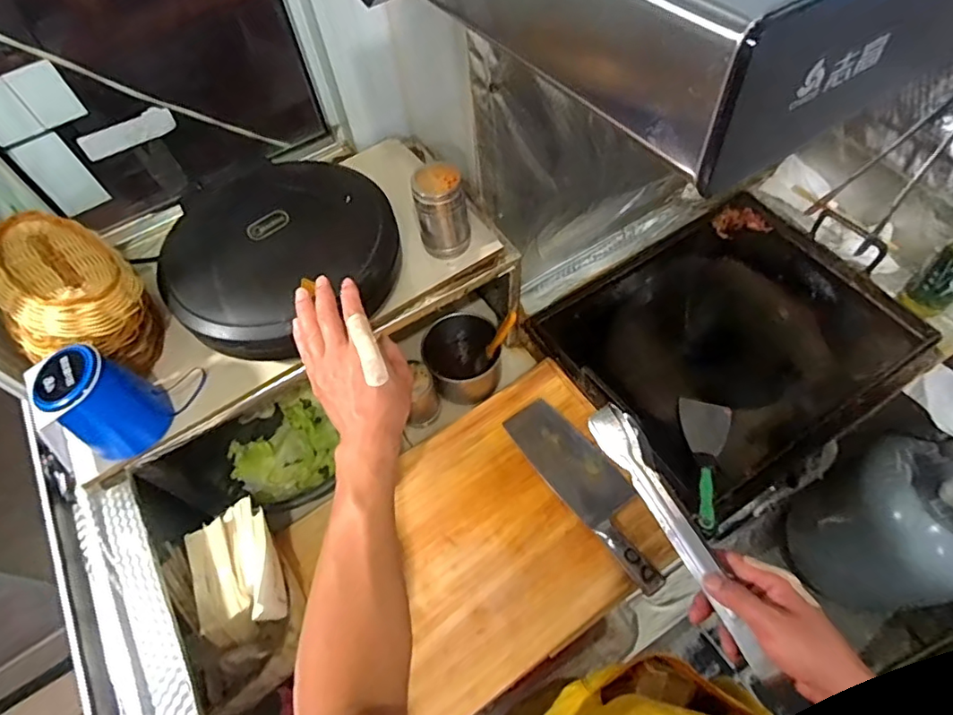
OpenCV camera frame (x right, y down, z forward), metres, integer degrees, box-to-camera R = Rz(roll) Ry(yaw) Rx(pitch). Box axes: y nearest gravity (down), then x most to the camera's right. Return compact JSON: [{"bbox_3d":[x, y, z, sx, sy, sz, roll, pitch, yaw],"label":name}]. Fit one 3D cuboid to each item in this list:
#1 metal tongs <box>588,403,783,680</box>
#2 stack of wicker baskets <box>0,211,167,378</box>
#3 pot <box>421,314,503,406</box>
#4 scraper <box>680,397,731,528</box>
[{"bbox_3d":[0.198,0.165,0.552,0.041,0.019,0.278,-22,59,-9],"label":"metal tongs"},{"bbox_3d":[-0.465,-0.060,0.655,0.184,0.147,0.138,33,67,21],"label":"stack of wicker baskets"},{"bbox_3d":[-0.021,-0.012,0.904,0.129,0.084,0.143,9,61,9],"label":"pot"},{"bbox_3d":[0.331,0.149,0.804,0.078,0.030,0.217,13,42,11],"label":"scraper"}]

